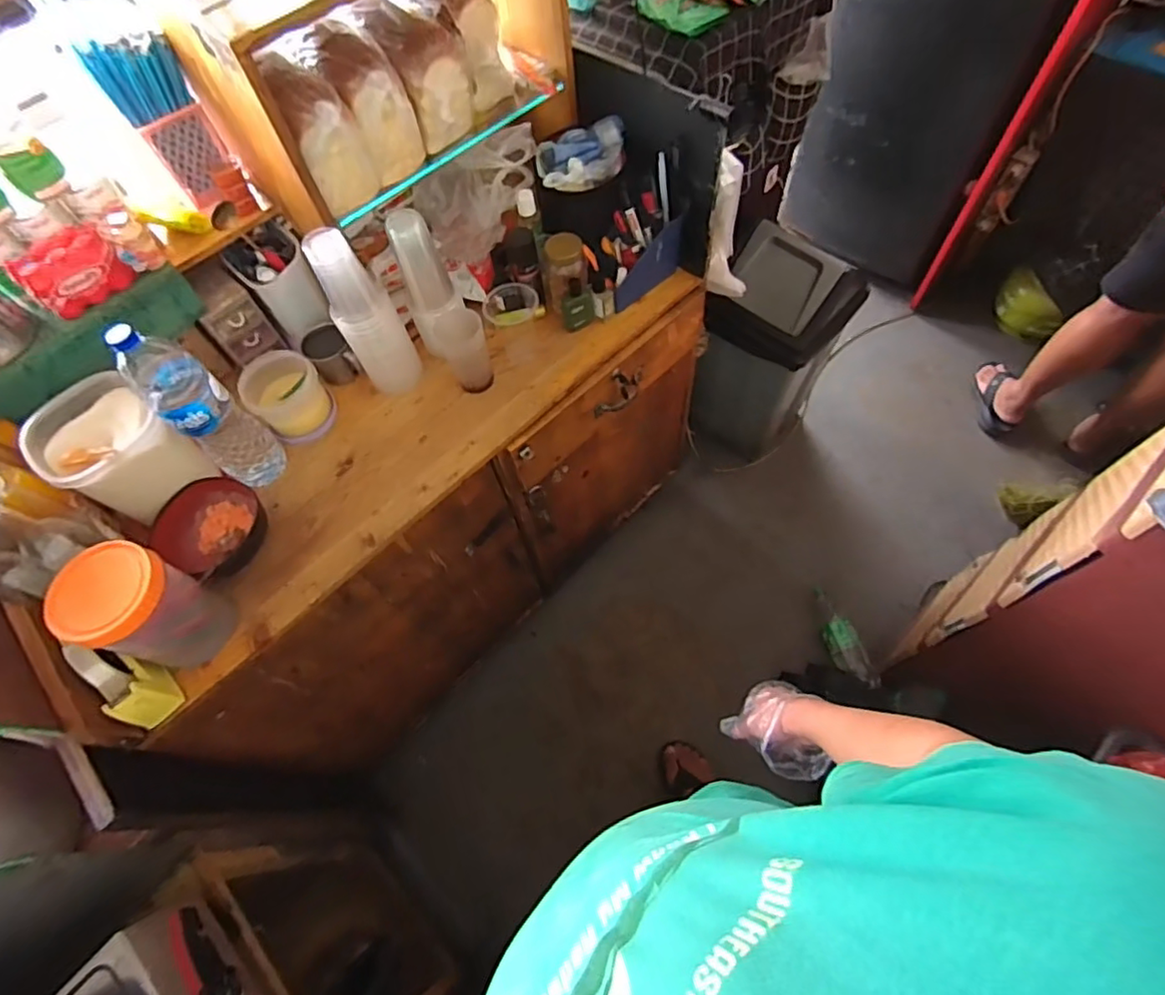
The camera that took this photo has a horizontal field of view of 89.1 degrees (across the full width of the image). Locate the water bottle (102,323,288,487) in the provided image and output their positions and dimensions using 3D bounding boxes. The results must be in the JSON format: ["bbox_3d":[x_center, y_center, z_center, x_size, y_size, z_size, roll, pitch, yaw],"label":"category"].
[{"bbox_3d":[-0.538,-0.120,0.847,0.074,0.307,0.089,36,71,19],"label":"water bottle"}]

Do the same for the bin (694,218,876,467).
[{"bbox_3d":[0.490,-0.379,1.580,0.326,0.609,0.292,22,67,14],"label":"bin"}]

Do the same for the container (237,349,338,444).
[{"bbox_3d":[-0.485,-0.168,0.981,0.113,0.102,0.114,-1,64,3],"label":"container"}]

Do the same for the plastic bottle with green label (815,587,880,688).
[{"bbox_3d":[0.671,0.362,1.527,0.083,0.055,0.269,-19,64,-6],"label":"plastic bottle with green label"}]

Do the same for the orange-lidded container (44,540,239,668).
[{"bbox_3d":[-0.567,0.146,0.777,0.117,0.177,0.126,17,66,12],"label":"orange-lidded container"}]

